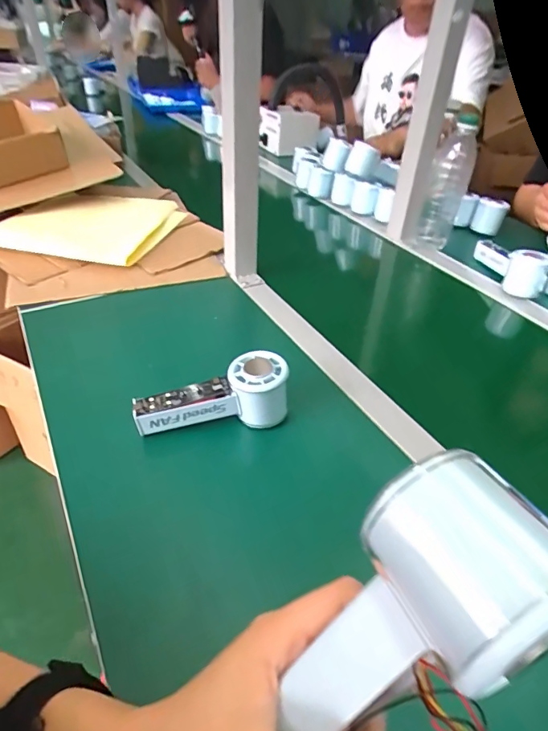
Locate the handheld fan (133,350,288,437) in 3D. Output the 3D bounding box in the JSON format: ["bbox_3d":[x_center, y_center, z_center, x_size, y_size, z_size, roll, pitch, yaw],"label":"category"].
[{"bbox_3d":[-0.062,0.029,0.448,0.146,0.060,0.046,-4,40,-9],"label":"handheld fan"}]

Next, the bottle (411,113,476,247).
[{"bbox_3d":[0.301,-0.316,0.789,0.067,0.202,0.076,21,42,21],"label":"bottle"}]

